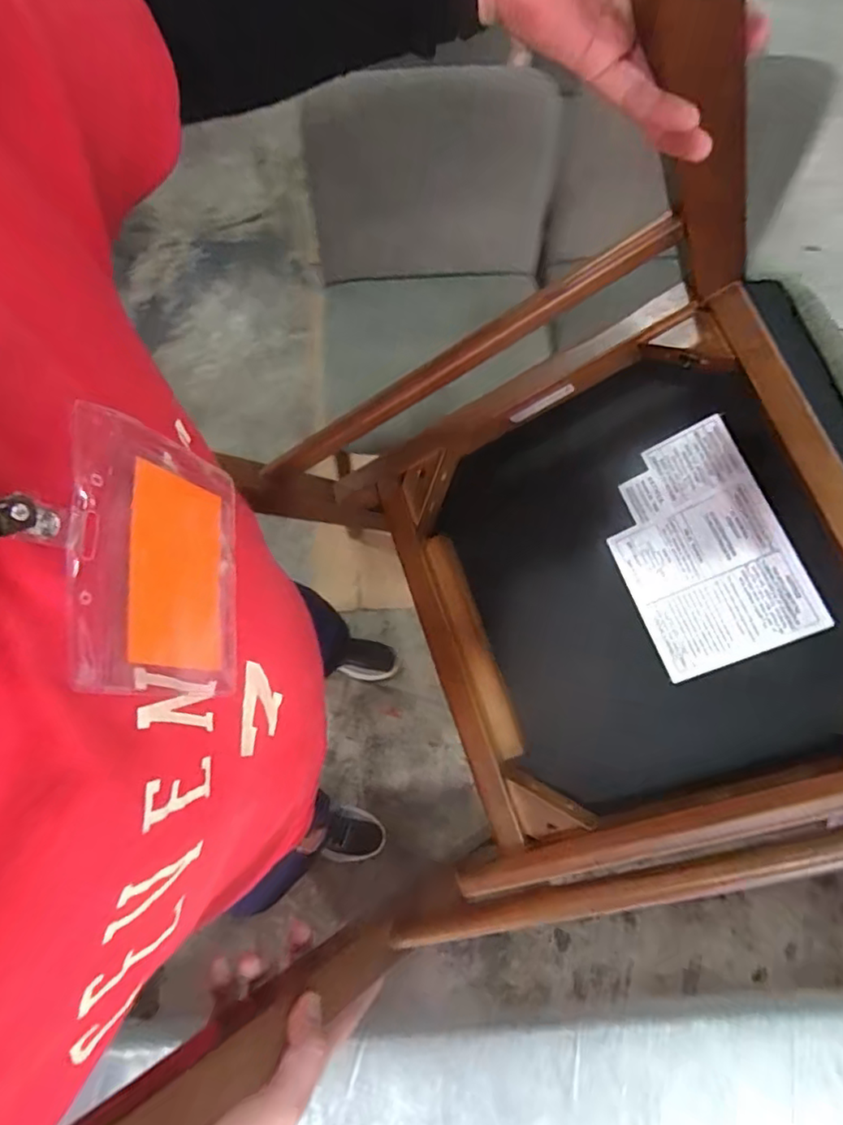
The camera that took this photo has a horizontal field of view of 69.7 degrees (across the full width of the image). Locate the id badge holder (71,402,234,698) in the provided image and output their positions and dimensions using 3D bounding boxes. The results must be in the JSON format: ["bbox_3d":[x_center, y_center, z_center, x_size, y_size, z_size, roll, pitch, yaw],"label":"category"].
[{"bbox_3d":[-0.099,-0.001,0.235,0.010,0.082,0.102,-10,77,22],"label":"id badge holder"}]

